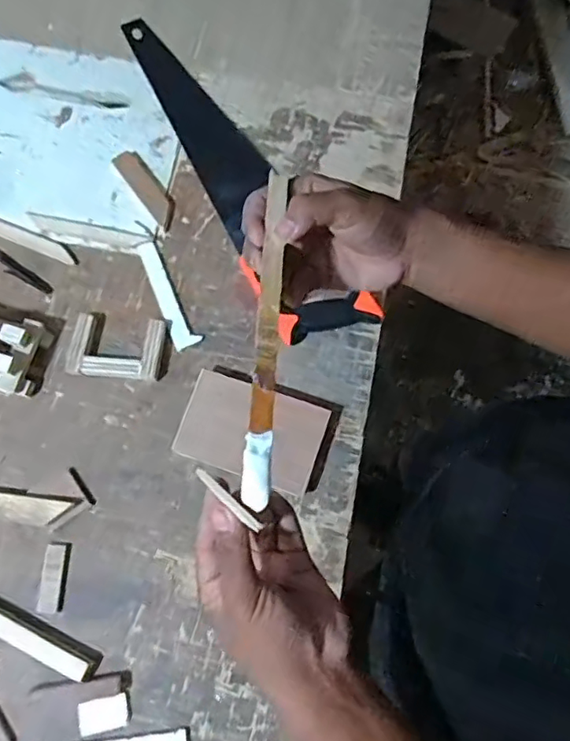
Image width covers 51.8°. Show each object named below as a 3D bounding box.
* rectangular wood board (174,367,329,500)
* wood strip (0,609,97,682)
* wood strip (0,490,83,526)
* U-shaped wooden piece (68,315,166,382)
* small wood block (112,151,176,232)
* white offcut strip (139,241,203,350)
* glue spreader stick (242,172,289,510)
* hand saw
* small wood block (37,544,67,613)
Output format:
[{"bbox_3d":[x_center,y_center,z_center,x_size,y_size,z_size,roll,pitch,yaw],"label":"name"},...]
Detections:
[{"bbox_3d":[-0.036,0.067,0.649,0.151,0.023,0.096,18,76,4],"label":"rectangular wood board"},{"bbox_3d":[-0.253,0.269,0.585,0.138,0.013,0.022,25,76,6],"label":"wood strip"},{"bbox_3d":[-0.279,0.144,0.621,0.114,0.019,0.031,6,75,1],"label":"wood strip"},{"bbox_3d":[-0.195,-0.027,0.672,0.105,0.012,0.071,4,75,0],"label":"U-shaped wooden piece"},{"bbox_3d":[-0.173,-0.228,0.733,0.033,0.006,0.119,-35,78,-9],"label":"small wood block"},{"bbox_3d":[-0.138,-0.091,0.695,0.029,0.005,0.139,-23,77,-7],"label":"white offcut strip"},{"bbox_3d":[-0.011,-0.027,0.372,0.015,0.008,0.222,4,68,0],"label":"glue spreader stick"},{"bbox_3d":[-0.071,-0.247,0.725,0.115,0.021,0.516,-32,78,-9],"label":"hand saw"},{"bbox_3d":[-0.243,0.216,0.612,0.021,0.006,0.067,3,75,0],"label":"small wood block"}]

